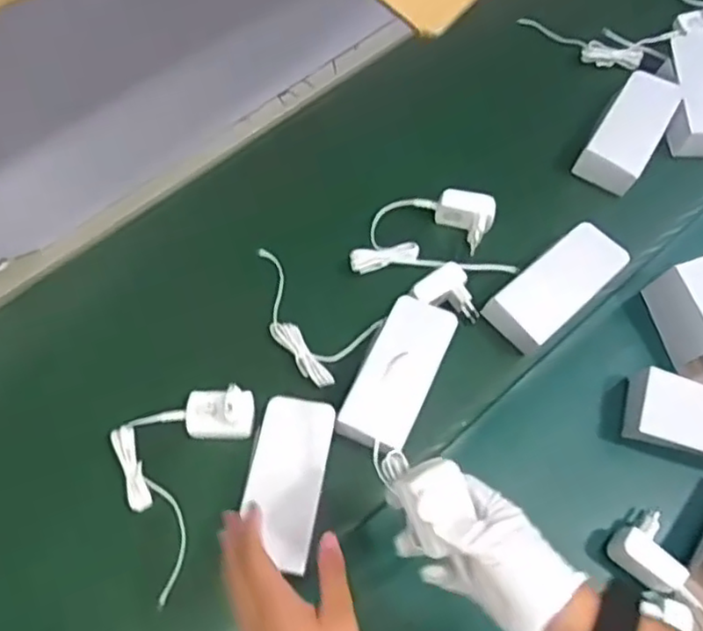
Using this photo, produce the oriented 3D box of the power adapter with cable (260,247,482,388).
[{"bbox_3d":[0.008,-0.031,0.678,0.195,0.034,0.160,-23,69,-12],"label":"power adapter with cable"}]

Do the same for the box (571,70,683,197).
[{"bbox_3d":[0.317,-0.208,0.765,0.063,0.042,0.152,31,68,10],"label":"box"}]

